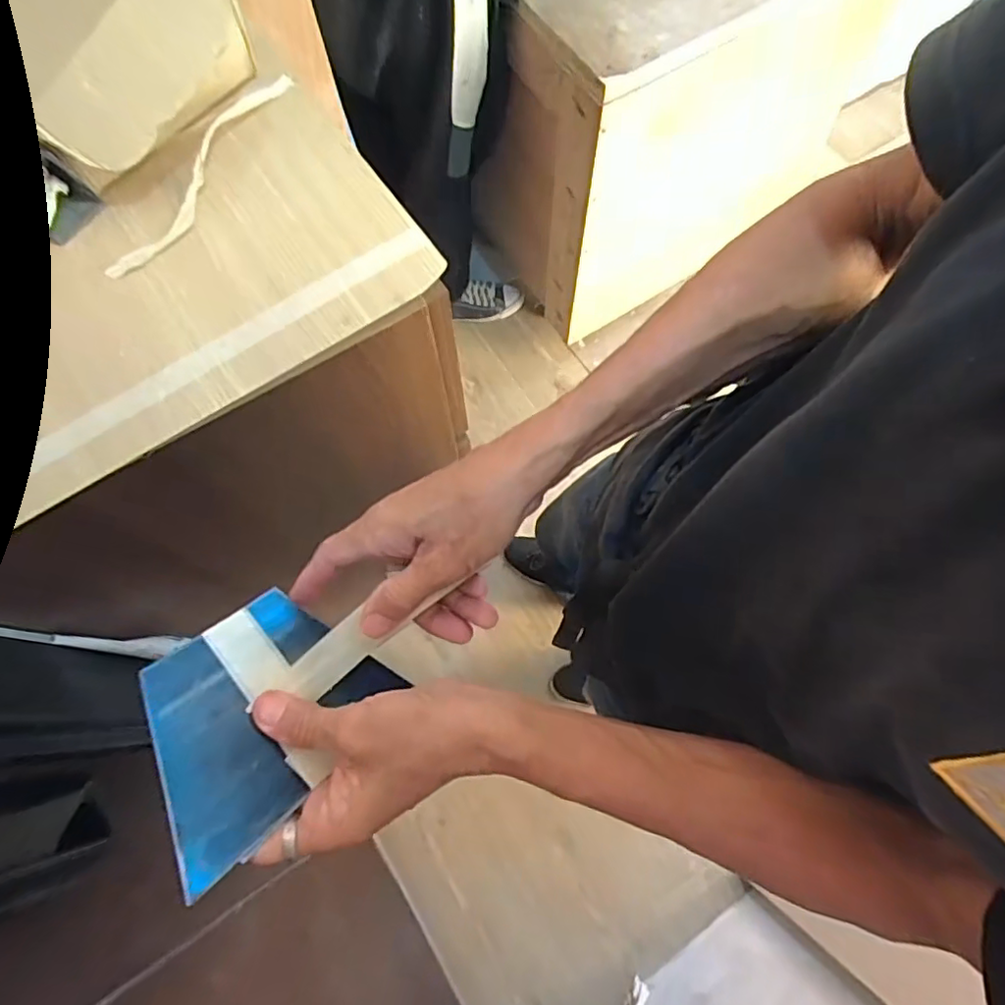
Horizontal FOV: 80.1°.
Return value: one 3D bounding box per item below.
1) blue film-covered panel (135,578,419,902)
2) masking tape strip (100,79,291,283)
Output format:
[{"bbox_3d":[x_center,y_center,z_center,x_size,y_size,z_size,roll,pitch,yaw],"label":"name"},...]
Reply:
[{"bbox_3d":[-0.128,0.108,0.317,0.098,0.005,0.132,51,45,0],"label":"blue film-covered panel"},{"bbox_3d":[-0.270,-0.302,0.543,0.036,0.015,0.255,24,75,8],"label":"masking tape strip"}]

